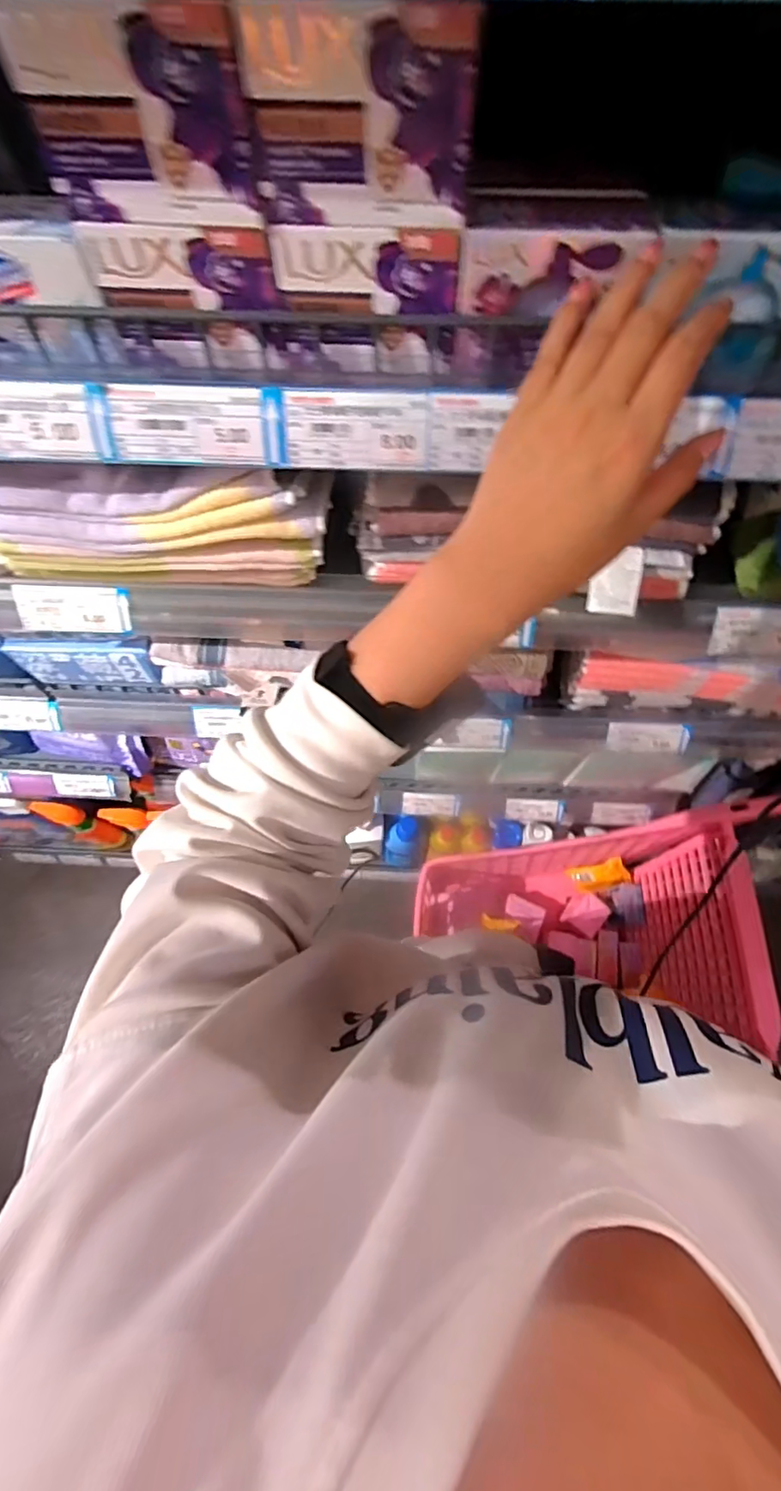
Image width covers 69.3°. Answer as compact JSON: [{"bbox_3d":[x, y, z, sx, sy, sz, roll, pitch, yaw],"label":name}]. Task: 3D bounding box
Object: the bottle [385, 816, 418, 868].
[{"bbox_3d":[0.018,0.204,1.176,0.063,0.158,0.070,10,67,4],"label":"bottle"}]

